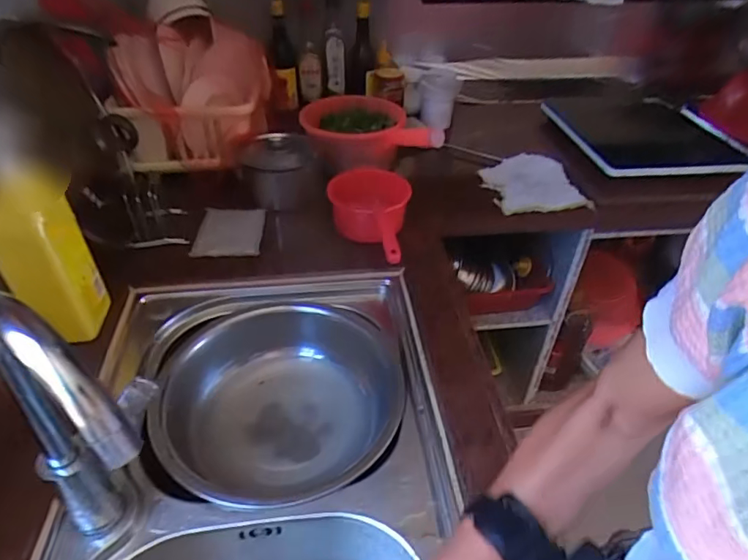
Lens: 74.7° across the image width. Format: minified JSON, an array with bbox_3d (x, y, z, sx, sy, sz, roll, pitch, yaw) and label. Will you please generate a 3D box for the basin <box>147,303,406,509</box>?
[{"bbox_3d":[-0.121,0.167,0.683,0.295,0.110,0.310,0,40,0],"label":"basin"}]

